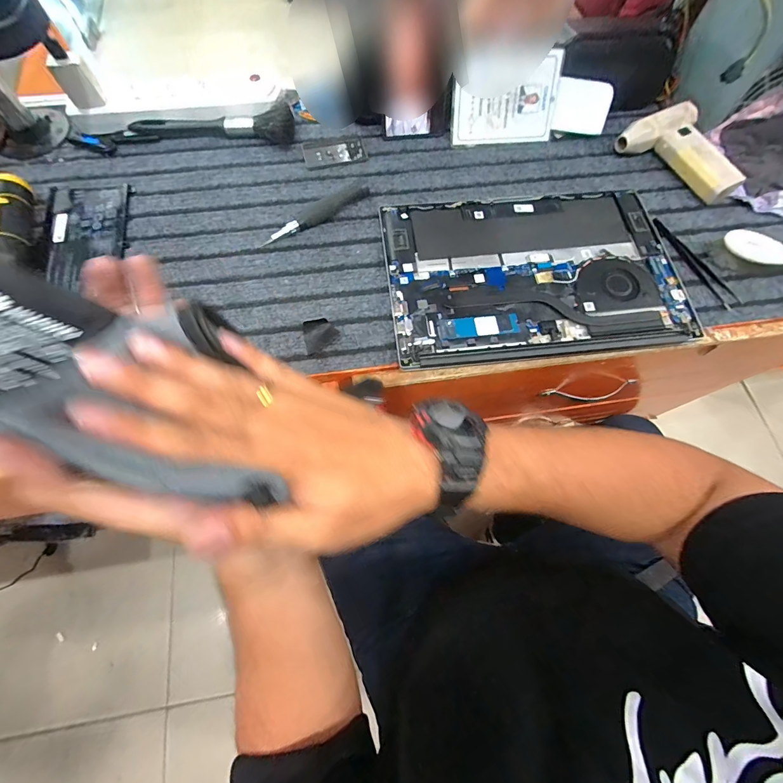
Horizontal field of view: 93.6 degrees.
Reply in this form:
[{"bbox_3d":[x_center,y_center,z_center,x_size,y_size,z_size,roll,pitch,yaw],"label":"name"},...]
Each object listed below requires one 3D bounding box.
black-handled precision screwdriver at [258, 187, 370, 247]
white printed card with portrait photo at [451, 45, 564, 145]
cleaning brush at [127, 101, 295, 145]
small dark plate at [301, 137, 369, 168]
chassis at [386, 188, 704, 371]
[{"bbox_3d":[-0.088,-0.207,0.428,0.134,0.017,0.018,-31,73,-12],"label":"black-handled precision screwdriver"},{"bbox_3d":[0.143,-0.370,0.464,0.132,0.092,0.007,-6,39,-5],"label":"white printed card with portrait photo"},{"bbox_3d":[-0.230,-0.347,0.471,0.204,0.034,0.053,2,70,-1],"label":"cleaning brush"},{"bbox_3d":[-0.075,-0.315,0.483,0.080,0.004,0.046,-14,71,-8],"label":"small dark plate"},{"bbox_3d":[0.155,-0.137,0.409,0.316,0.017,0.207,-6,69,-4],"label":"chassis"}]

